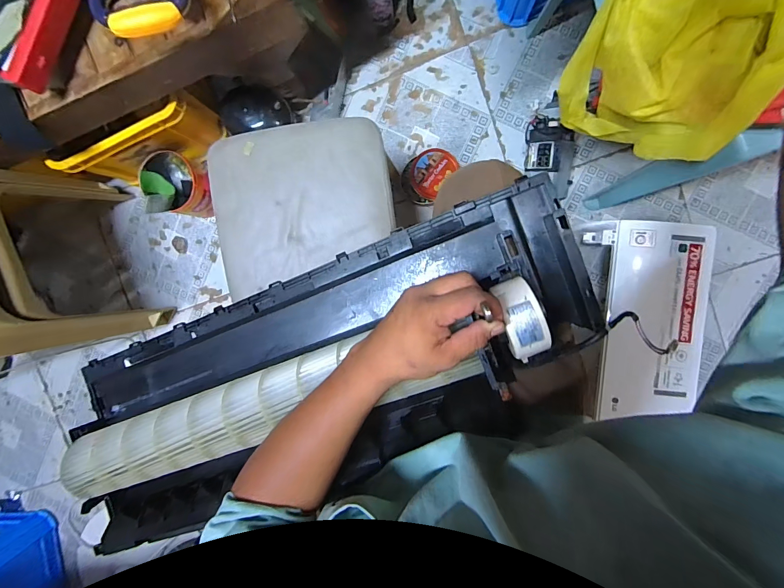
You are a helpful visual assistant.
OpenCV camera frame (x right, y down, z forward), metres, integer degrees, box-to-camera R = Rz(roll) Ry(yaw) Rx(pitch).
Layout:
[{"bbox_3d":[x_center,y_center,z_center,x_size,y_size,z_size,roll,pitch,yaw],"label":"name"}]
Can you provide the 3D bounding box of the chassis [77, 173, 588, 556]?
[{"bbox_3d":[-0.114,0.110,0.490,0.759,0.141,0.261,-23,93,9],"label":"chassis"}]

